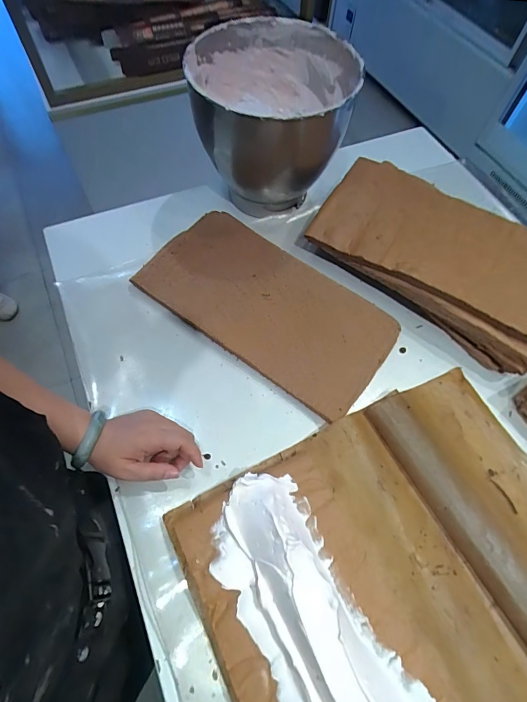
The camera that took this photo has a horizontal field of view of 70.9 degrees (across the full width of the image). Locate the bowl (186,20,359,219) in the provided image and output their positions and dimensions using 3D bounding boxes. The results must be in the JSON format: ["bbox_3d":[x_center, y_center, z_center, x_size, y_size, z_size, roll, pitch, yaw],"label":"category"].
[{"bbox_3d":[0.011,-0.340,0.585,0.222,0.221,0.230,1,63,-2],"label":"bowl"}]

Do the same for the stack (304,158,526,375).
[{"bbox_3d":[0.270,-0.139,0.568,0.382,0.096,0.193,36,67,15],"label":"stack"}]

